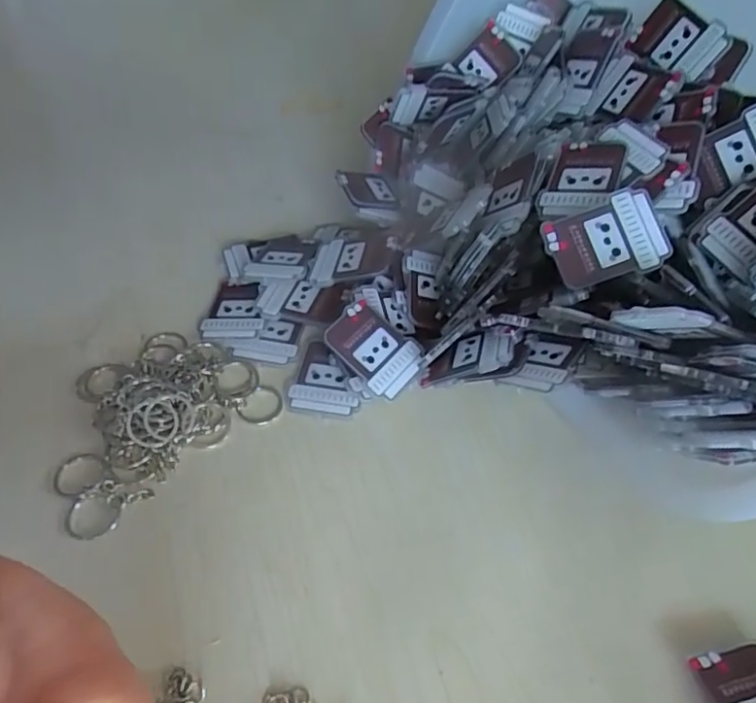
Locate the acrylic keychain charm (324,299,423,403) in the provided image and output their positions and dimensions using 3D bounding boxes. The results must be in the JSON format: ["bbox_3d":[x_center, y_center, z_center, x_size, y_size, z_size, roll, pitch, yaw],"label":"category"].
[{"bbox_3d":[-0.003,0.000,0.326,0.052,0.006,0.040,36,64,-2],"label":"acrylic keychain charm"}]

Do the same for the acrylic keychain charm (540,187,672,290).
[{"bbox_3d":[0.112,-0.054,0.291,0.053,0.004,0.038,-20,83,5],"label":"acrylic keychain charm"}]

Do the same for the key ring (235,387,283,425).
[{"bbox_3d":[-0.062,0.029,0.324,0.022,0.004,0.026,28,54,22],"label":"key ring"}]

